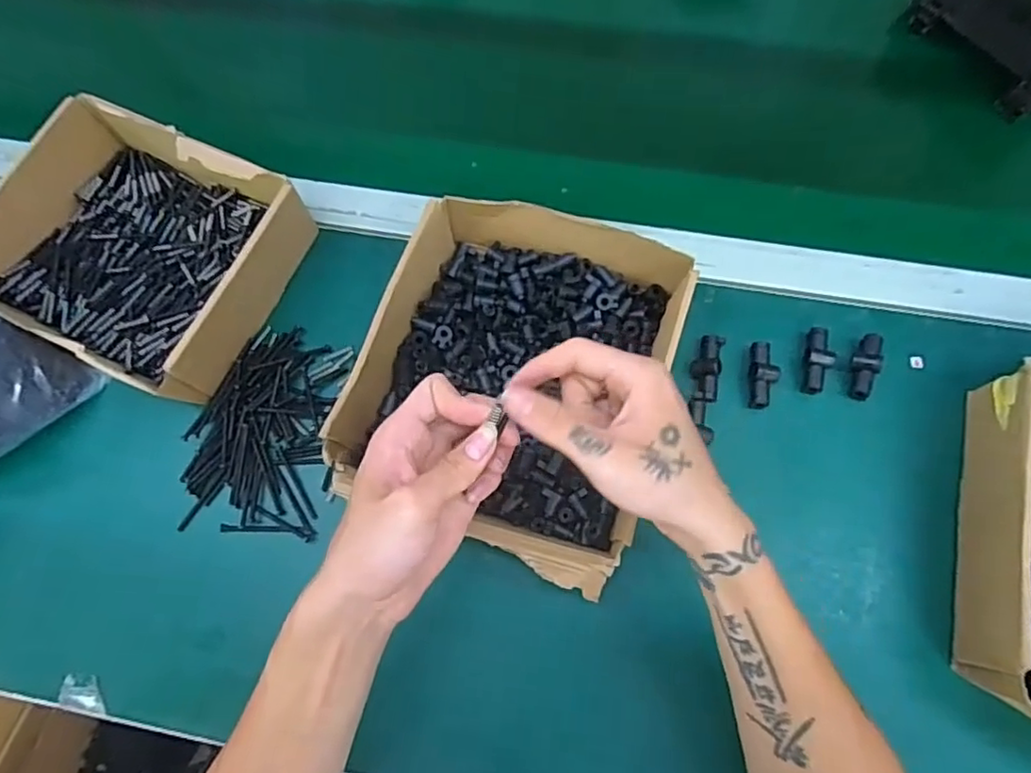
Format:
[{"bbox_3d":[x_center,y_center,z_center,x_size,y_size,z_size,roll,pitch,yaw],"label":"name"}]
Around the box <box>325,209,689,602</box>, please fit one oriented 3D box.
[{"bbox_3d":[0.003,-0.008,0.448,0.208,0.071,0.253,18,75,7],"label":"box"}]

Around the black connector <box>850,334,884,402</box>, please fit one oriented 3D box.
[{"bbox_3d":[0.265,-0.017,0.464,0.020,0.020,0.054,18,75,8],"label":"black connector"}]

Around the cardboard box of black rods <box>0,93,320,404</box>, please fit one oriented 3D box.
[{"bbox_3d":[-0.298,-0.107,0.492,0.208,0.071,0.184,23,76,9],"label":"cardboard box of black rods"}]

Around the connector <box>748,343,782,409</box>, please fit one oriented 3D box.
[{"bbox_3d":[0.188,-0.010,0.464,0.018,0.020,0.050,3,73,3],"label":"connector"}]

